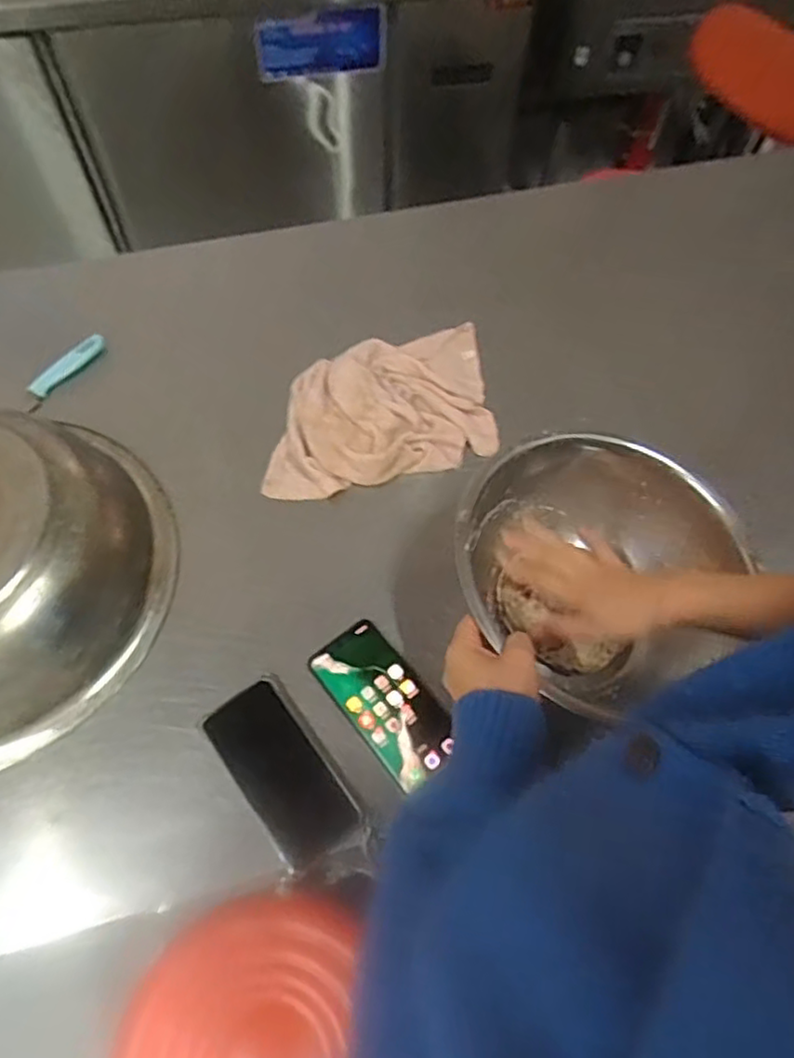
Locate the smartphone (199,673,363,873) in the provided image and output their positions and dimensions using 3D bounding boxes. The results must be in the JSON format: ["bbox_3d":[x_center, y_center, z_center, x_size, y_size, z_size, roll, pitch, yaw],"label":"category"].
[{"bbox_3d":[-0.105,0.215,0.588,0.080,0.011,0.162,-33,67,-17],"label":"smartphone"}]

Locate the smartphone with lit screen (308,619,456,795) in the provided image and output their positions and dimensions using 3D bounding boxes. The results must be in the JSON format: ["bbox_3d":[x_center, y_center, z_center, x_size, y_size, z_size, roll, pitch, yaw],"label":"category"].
[{"bbox_3d":[-0.013,0.159,0.623,0.076,0.015,0.152,-36,68,-19],"label":"smartphone with lit screen"}]

